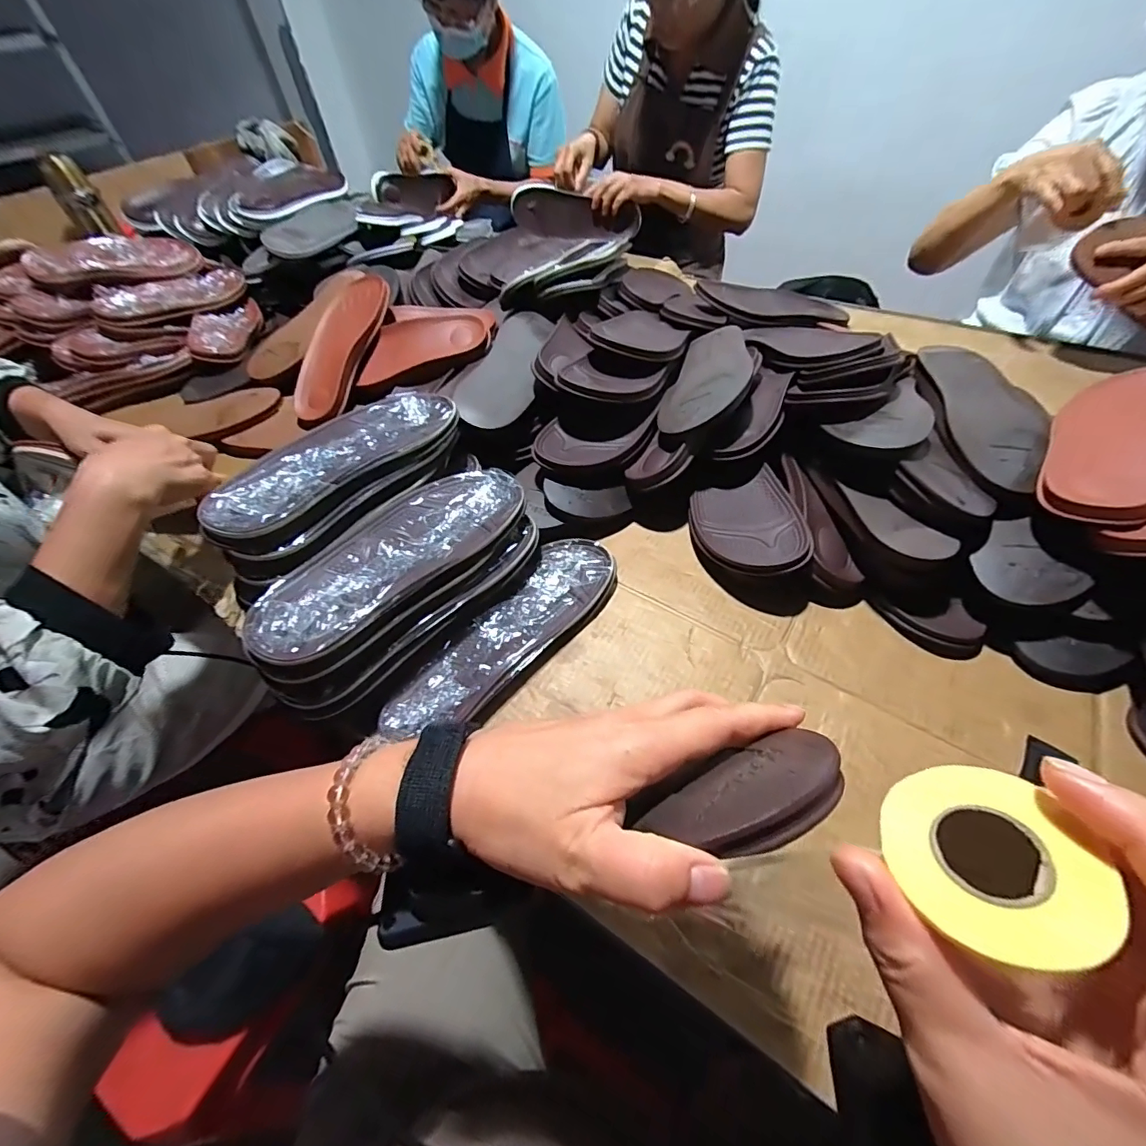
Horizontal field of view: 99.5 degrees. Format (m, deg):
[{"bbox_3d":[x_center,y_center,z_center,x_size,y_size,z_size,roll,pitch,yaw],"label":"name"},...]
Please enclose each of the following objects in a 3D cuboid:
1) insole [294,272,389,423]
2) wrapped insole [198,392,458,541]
[{"bbox_3d":[-0.330,-0.334,0.693,0.101,0.040,0.256,9,74,12],"label":"insole"},{"bbox_3d":[-0.227,-0.120,0.470,0.105,0.017,0.260,26,47,13],"label":"wrapped insole"}]

